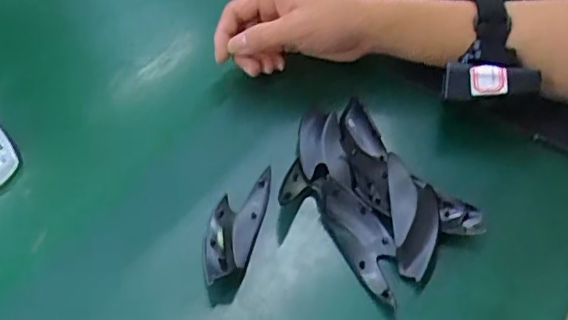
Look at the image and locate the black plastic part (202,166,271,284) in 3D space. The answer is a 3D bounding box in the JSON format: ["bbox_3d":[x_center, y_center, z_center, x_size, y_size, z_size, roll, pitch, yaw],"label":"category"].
[{"bbox_3d":[-0.031,0.042,0.406,0.033,0.017,0.103,12,38,14],"label":"black plastic part"}]

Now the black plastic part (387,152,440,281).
[{"bbox_3d":[0.090,0.035,0.412,0.032,0.020,0.097,1,49,5],"label":"black plastic part"}]

